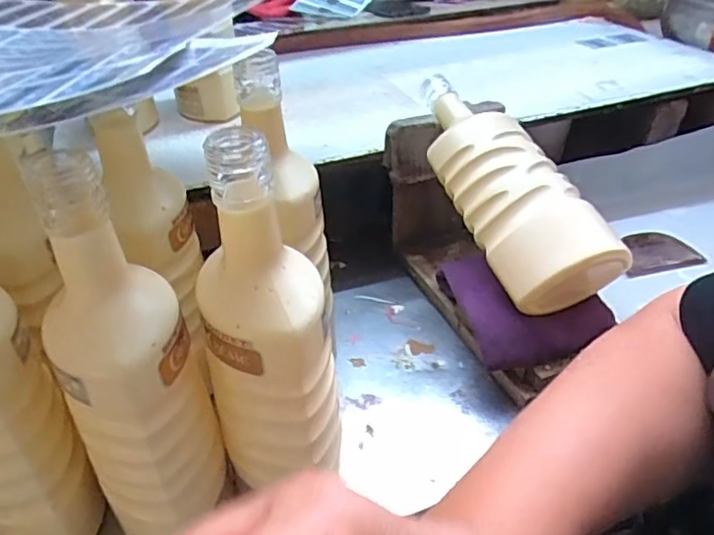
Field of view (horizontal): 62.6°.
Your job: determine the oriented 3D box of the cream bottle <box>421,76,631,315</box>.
[{"bbox_3d":[0.119,-0.076,0.502,0.089,0.065,0.238,-15,58,-19],"label":"cream bottle"}]

